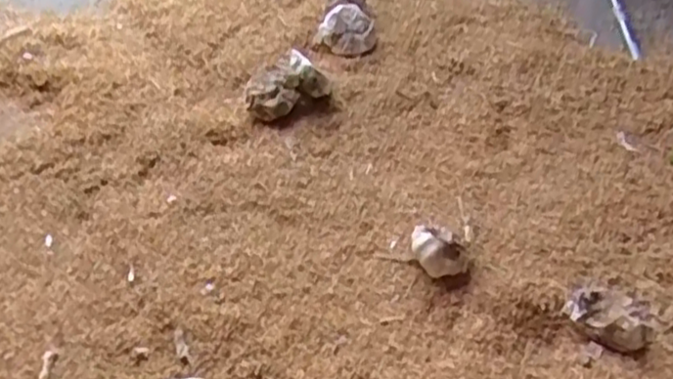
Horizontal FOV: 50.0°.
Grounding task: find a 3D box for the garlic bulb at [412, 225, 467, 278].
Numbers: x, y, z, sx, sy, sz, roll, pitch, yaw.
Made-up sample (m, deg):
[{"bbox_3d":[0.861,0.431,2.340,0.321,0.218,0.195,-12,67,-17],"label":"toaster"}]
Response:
[{"bbox_3d":[0.106,0.067,0.774,0.051,0.052,0.056,-13,49,-10],"label":"garlic bulb"}]

